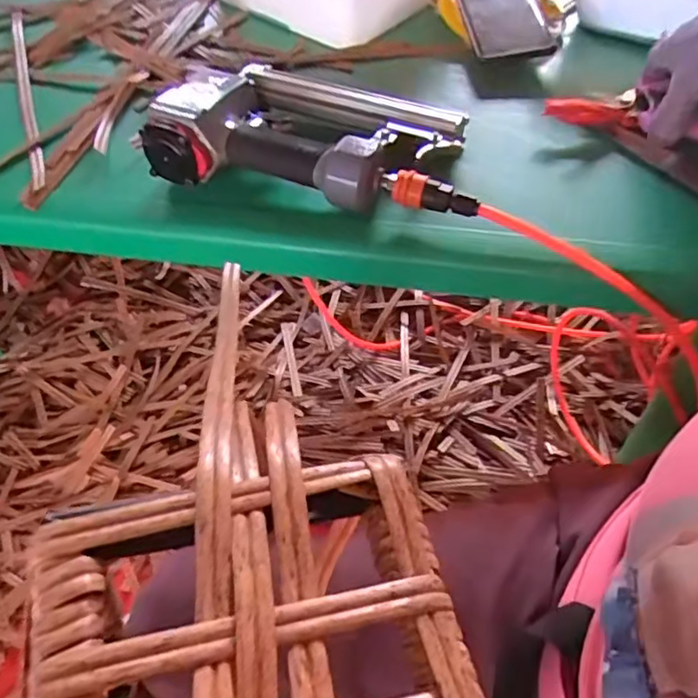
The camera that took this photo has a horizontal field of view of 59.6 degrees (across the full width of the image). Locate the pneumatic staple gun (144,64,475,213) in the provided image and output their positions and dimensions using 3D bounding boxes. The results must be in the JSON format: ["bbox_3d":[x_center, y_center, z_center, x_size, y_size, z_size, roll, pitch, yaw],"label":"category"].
[{"bbox_3d":[-0.023,-0.193,0.514,0.269,0.049,0.144,10,55,11],"label":"pneumatic staple gun"}]

